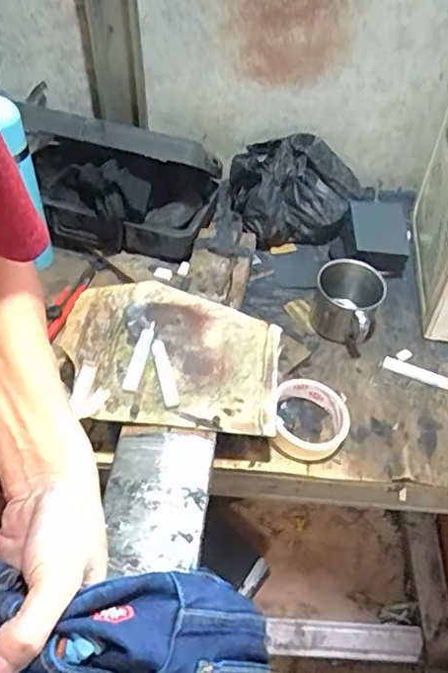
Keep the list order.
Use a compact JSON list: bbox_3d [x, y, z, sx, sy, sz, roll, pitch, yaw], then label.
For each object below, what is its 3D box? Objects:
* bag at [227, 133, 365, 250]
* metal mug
[{"bbox_3d":[0.109,-0.219,0.860,0.188,0.114,0.132,-9,49,-10],"label":"bag"},{"bbox_3d":[0.155,-0.038,0.731,0.084,0.071,0.095,11,49,8],"label":"metal mug"}]

